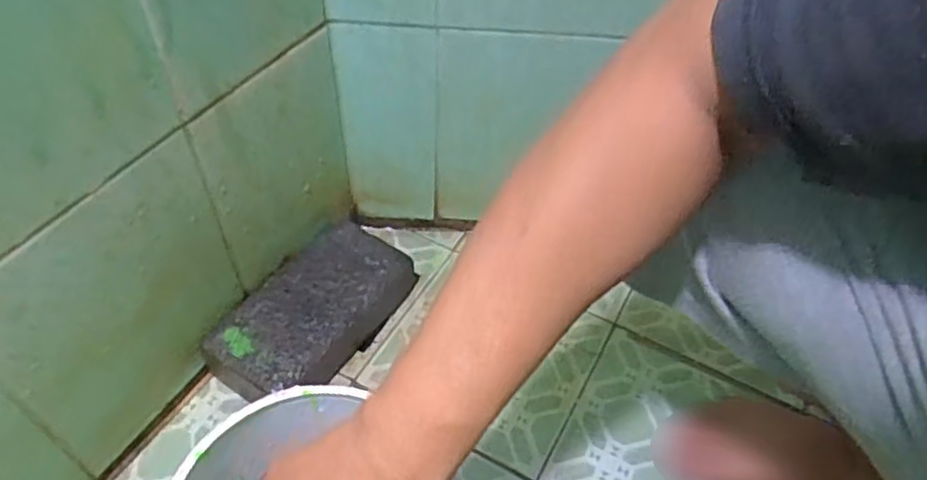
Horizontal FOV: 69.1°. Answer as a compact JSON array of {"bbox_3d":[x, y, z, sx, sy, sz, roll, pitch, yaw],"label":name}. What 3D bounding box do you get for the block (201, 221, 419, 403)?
[{"bbox_3d":[-0.143,0.077,0.676,0.120,0.062,0.207,27,53,19],"label":"block"}]

